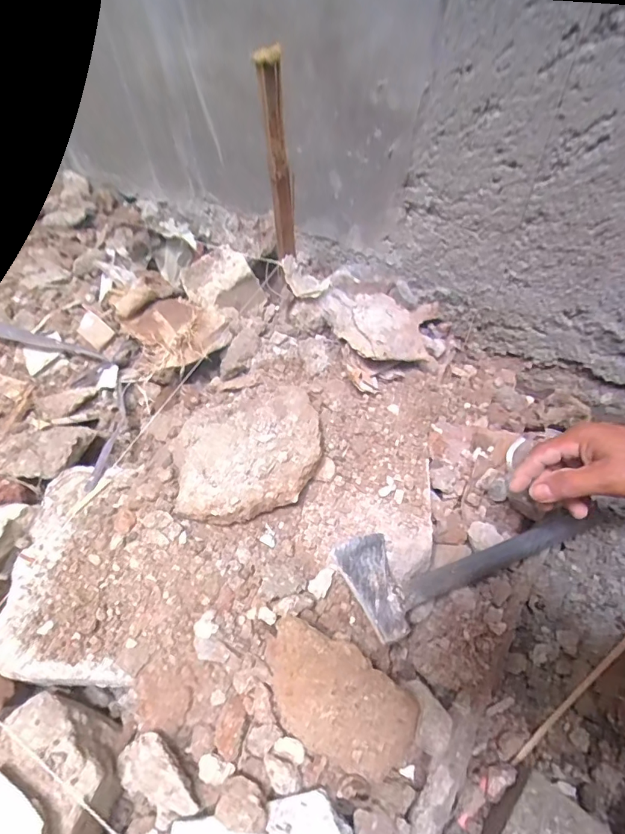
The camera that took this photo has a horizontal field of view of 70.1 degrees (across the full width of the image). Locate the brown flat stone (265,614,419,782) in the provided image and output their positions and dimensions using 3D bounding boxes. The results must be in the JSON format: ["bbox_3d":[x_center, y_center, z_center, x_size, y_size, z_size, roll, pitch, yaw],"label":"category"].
[{"bbox_3d":[0.020,0.234,0.372,0.136,0.020,0.081,27,72,8],"label":"brown flat stone"}]

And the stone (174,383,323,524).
[{"bbox_3d":[-0.067,0.027,0.473,0.152,0.039,0.163,-9,53,-2],"label":"stone"}]

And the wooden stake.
[{"bbox_3d":[-0.036,-0.274,0.492,0.027,0.209,0.025,-11,54,-4],"label":"wooden stake"}]

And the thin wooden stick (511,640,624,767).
[{"bbox_3d":[0.252,0.259,0.419,0.179,0.009,0.007,-44,60,-3],"label":"thin wooden stick"}]

